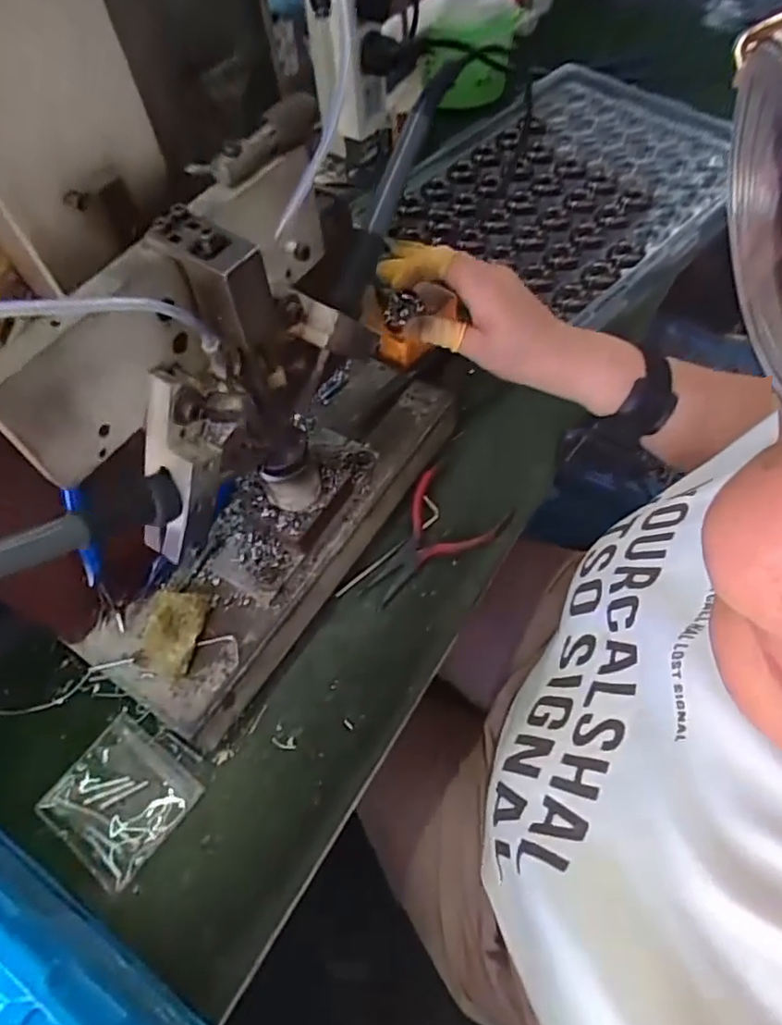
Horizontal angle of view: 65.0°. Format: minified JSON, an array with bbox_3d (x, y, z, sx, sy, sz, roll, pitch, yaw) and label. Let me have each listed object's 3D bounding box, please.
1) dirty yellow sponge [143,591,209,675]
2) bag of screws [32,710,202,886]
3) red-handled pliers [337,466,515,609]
[{"bbox_3d":[-0.134,0.074,0.379,0.035,0.010,0.051,2,60,5],"label":"dirty yellow sponge"},{"bbox_3d":[-0.168,0.177,0.382,0.079,0.004,0.071,33,67,20],"label":"bag of screws"},{"bbox_3d":[0.027,0.023,0.444,0.068,0.025,0.119,32,66,19],"label":"red-handled pliers"}]

